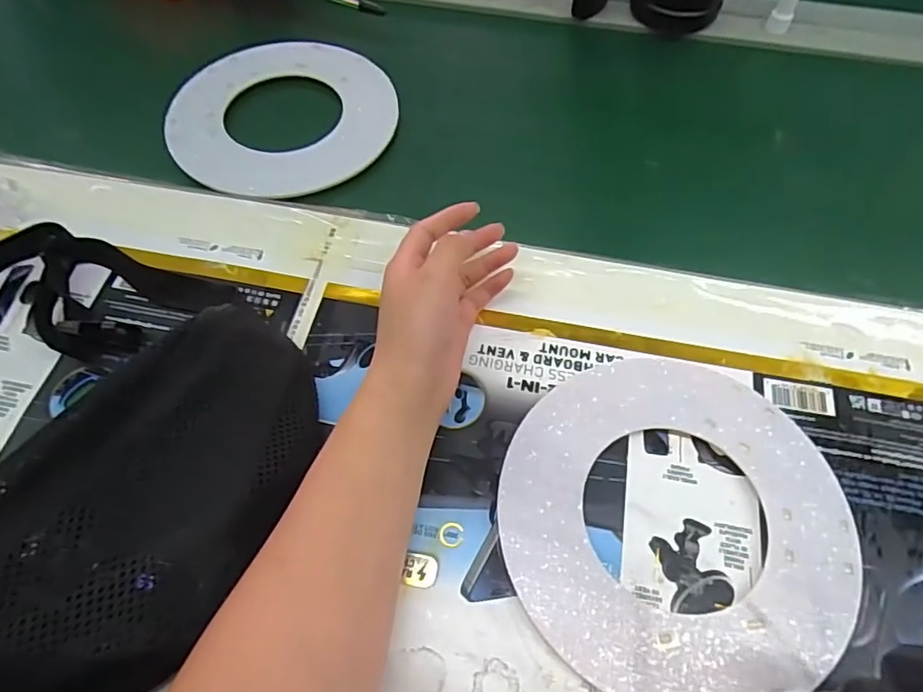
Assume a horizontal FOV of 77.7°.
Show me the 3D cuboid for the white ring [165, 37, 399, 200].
[{"bbox_3d":[-0.156,-0.203,0.493,0.194,0.005,0.184,0,60,0],"label":"white ring"}]

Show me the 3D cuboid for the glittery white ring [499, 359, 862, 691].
[{"bbox_3d":[0.120,0.095,0.325,0.190,0.007,0.192,0,61,0],"label":"glittery white ring"}]

